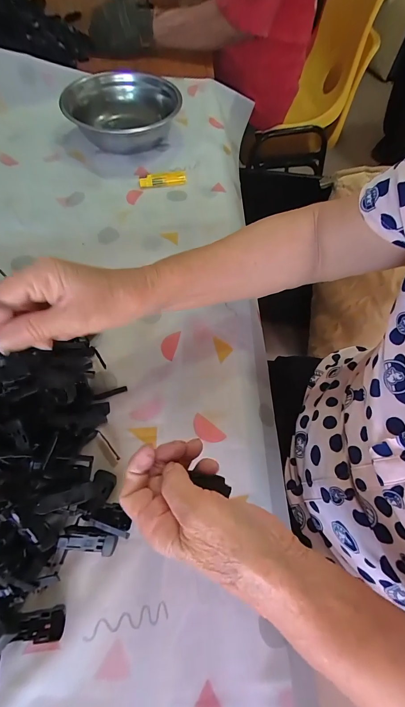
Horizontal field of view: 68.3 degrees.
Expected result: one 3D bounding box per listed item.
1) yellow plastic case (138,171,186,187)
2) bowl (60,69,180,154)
[{"bbox_3d":[-0.067,-0.298,0.508,0.078,0.011,0.021,-4,63,-6],"label":"yellow plastic case"},{"bbox_3d":[-0.145,-0.445,0.561,0.209,0.056,0.199,-9,63,-10],"label":"bowl"}]

